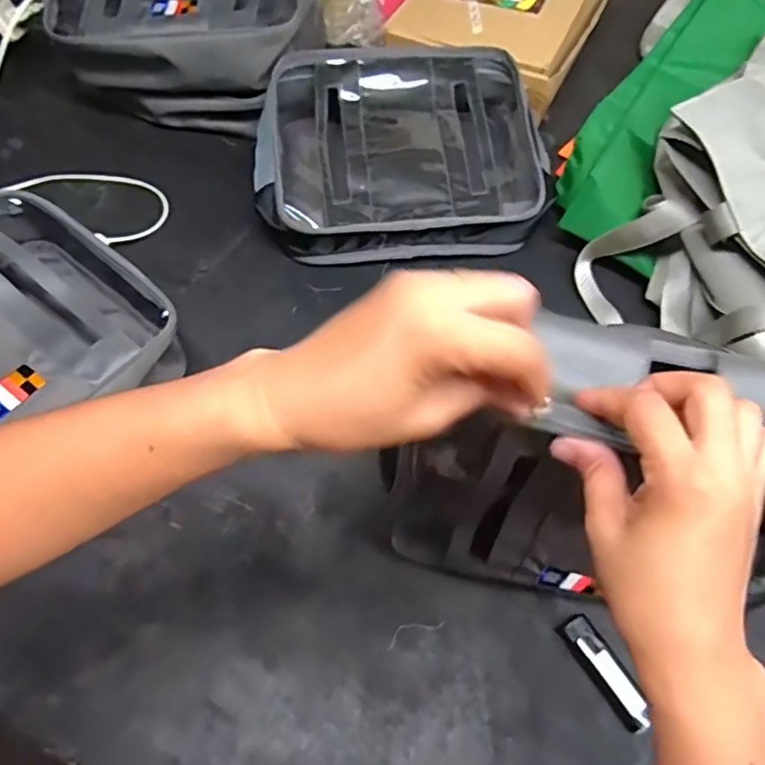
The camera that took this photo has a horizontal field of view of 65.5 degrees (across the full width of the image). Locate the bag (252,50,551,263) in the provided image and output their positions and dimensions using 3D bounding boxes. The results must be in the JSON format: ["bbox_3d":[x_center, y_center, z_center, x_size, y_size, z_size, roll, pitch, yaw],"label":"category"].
[{"bbox_3d":[0.018,-0.243,0.632,0.296,0.080,0.235,-2,61,-3],"label":"bag"}]

